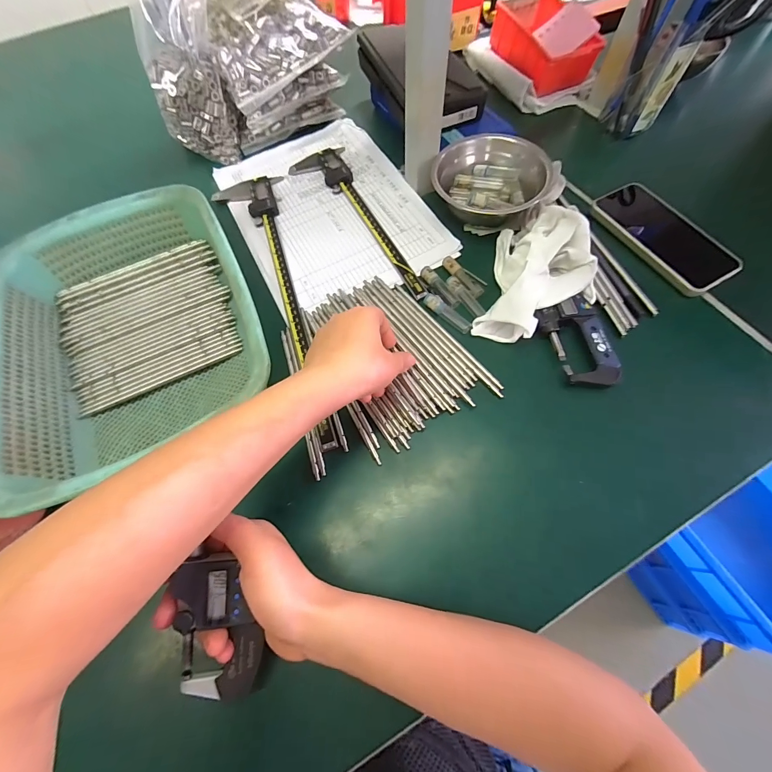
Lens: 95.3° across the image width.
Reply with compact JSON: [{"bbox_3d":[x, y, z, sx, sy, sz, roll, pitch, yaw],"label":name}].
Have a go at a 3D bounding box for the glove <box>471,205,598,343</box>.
[{"bbox_3d":[0.165,-0.125,0.364,0.108,0.041,0.177,15,68,11],"label":"glove"}]

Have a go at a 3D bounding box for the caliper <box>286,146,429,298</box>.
[{"bbox_3d":[-0.043,-0.203,0.431,0.078,0.011,0.275,-21,67,-8],"label":"caliper"}]

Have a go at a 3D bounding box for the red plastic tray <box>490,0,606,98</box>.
[{"bbox_3d":[0.232,-0.508,0.518,0.102,0.054,0.149,-25,67,-7],"label":"red plastic tray"}]

